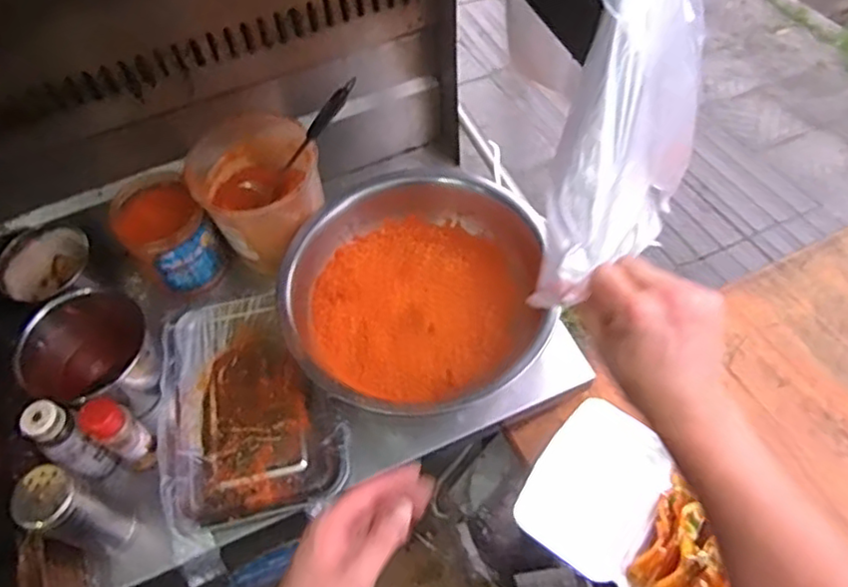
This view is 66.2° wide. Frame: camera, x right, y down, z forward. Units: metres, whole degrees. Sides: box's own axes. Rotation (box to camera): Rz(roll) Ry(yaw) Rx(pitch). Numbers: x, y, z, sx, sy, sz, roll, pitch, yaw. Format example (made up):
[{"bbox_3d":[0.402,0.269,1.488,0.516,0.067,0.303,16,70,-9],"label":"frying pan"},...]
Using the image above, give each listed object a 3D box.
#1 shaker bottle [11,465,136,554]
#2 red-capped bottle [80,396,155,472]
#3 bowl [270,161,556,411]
[{"bbox_3d":[-0.371,0.236,0.694,0.060,0.137,0.055,22,62,16],"label":"shaker bottle"},{"bbox_3d":[-0.356,0.159,0.758,0.053,0.101,0.043,34,66,22],"label":"red-capped bottle"},{"bbox_3d":[-0.011,0.006,0.851,0.327,0.106,0.336,-9,58,-2],"label":"bowl"}]

